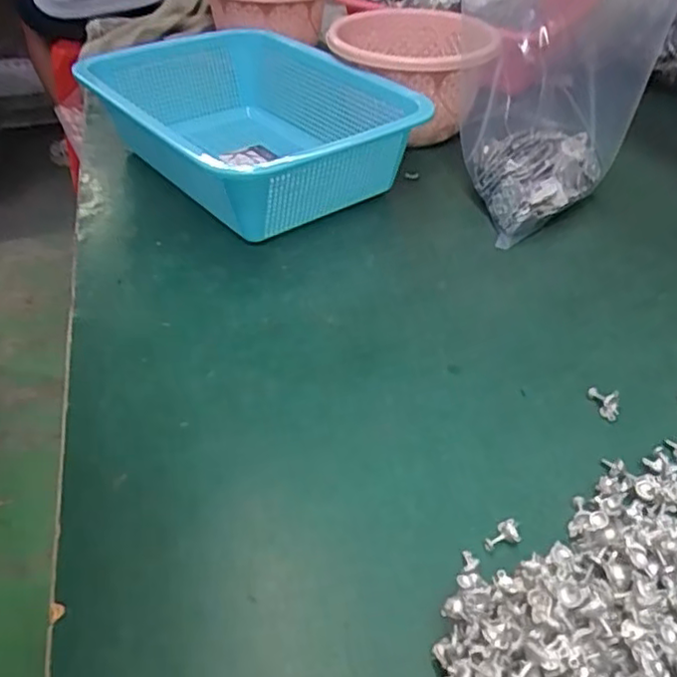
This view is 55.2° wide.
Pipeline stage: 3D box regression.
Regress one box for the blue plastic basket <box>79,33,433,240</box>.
[{"bbox_3d":[-0.078,-0.170,0.516,0.181,0.098,0.252,-31,49,-30],"label":"blue plastic basket"}]

